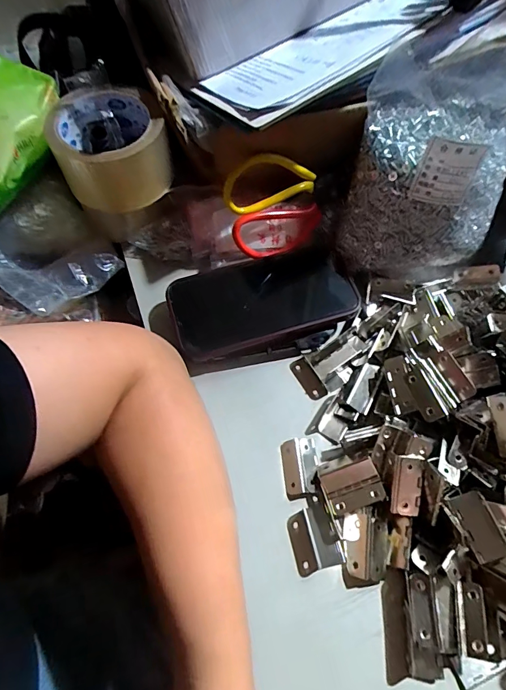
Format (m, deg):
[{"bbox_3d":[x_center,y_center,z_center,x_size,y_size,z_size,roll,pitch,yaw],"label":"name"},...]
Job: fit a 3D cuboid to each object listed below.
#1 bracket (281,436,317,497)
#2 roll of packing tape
[{"bbox_3d":[0.037,0.095,0.319,0.027,0.011,0.042,-5,64,-4],"label":"bracket"},{"bbox_3d":[-0.123,-0.169,0.356,0.088,0.067,0.079,-25,67,-13],"label":"roll of packing tape"}]

